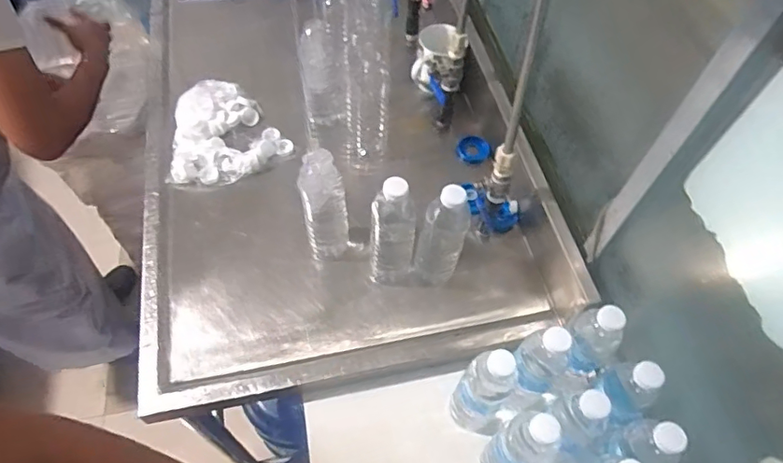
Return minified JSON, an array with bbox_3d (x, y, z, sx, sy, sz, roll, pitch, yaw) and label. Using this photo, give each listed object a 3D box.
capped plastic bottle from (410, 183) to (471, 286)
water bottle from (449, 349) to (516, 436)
[{"bbox_3d":[0.068,0.012,0.741,0.063,0.205,0.054,16,59,6],"label":"capped plastic bottle"},{"bbox_3d":[0.118,0.207,0.674,0.068,0.202,0.057,32,62,15],"label":"water bottle"}]

